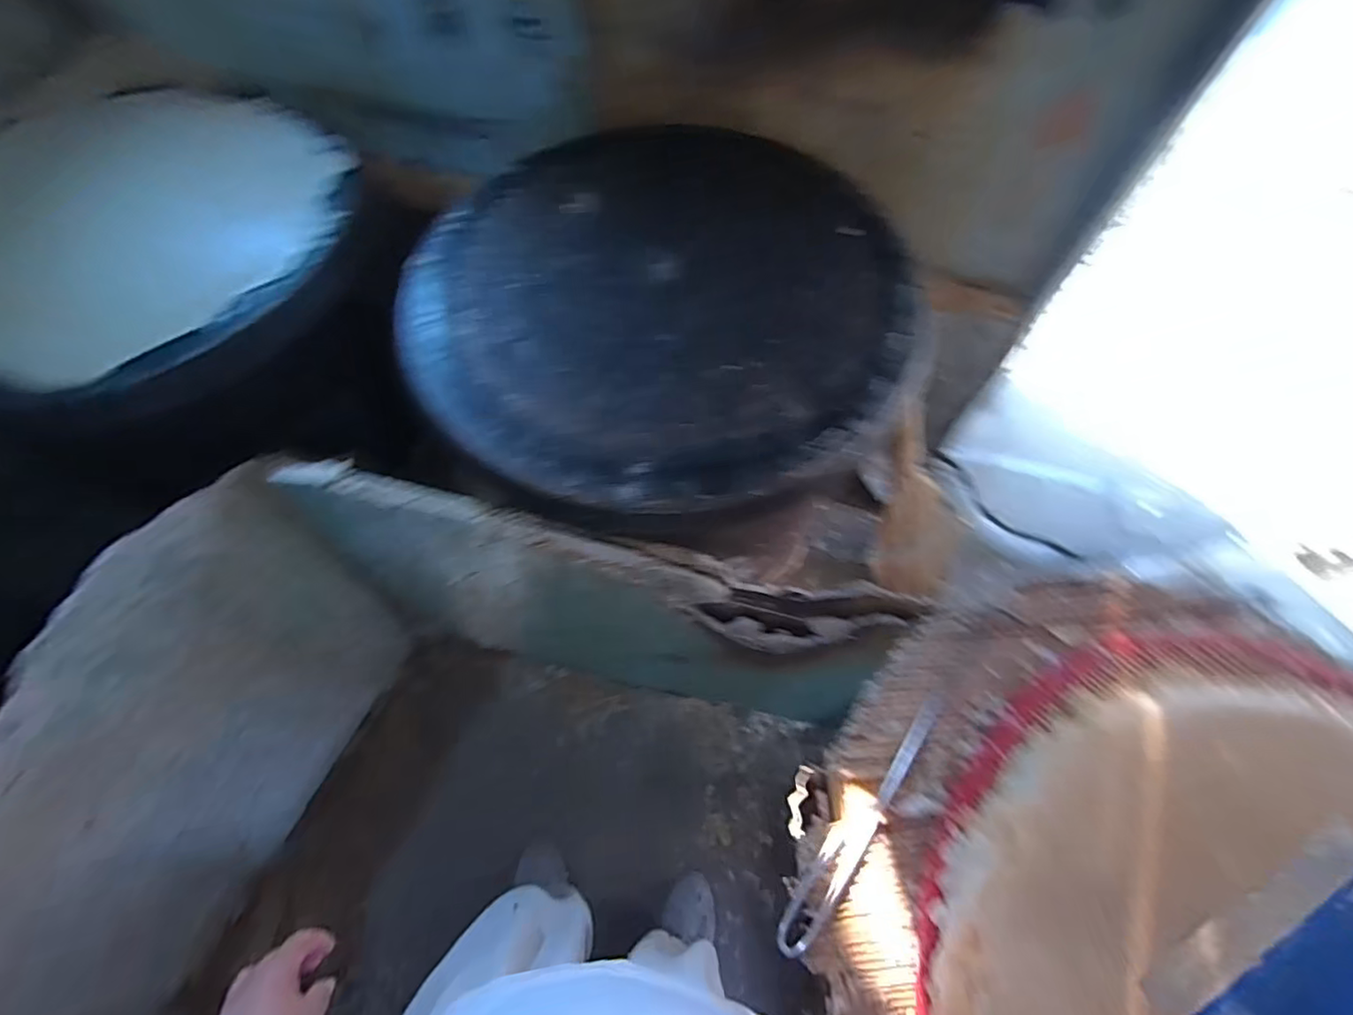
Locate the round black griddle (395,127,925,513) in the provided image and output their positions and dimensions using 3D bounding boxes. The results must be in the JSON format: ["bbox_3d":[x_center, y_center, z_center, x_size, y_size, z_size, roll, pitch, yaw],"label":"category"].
[{"bbox_3d":[-0.024,-0.269,0.719,0.586,0.037,0.578,0,64,0],"label":"round black griddle"}]

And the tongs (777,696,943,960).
[{"bbox_3d":[0.173,0.280,0.532,0.030,0.015,0.255,36,69,16],"label":"tongs"}]

